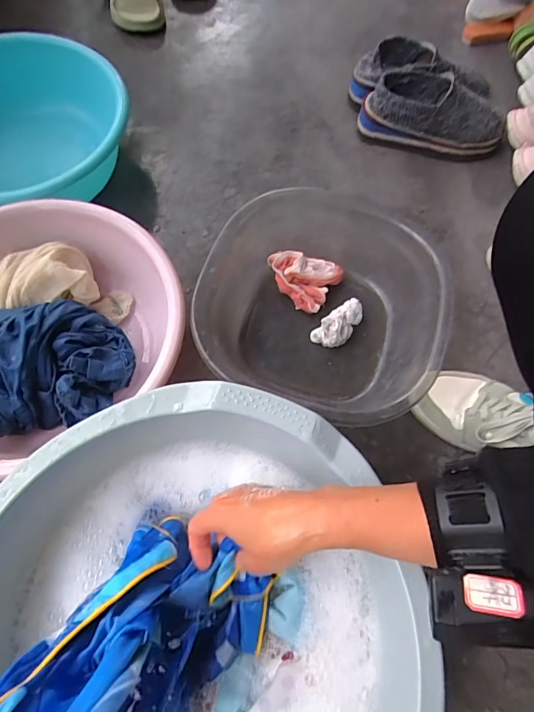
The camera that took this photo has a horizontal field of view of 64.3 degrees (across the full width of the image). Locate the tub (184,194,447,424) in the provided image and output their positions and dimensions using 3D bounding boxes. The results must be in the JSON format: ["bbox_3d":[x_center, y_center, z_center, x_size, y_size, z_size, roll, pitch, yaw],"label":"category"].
[{"bbox_3d":[0.066,-0.065,0.561,0.290,0.119,0.309,1,69,-2],"label":"tub"}]

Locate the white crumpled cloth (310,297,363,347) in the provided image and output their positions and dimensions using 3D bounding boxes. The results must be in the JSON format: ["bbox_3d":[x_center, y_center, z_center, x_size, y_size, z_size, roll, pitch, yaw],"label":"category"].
[{"bbox_3d":[0.100,-0.041,0.581,0.077,0.039,0.039,-39,75,-16],"label":"white crumpled cloth"}]

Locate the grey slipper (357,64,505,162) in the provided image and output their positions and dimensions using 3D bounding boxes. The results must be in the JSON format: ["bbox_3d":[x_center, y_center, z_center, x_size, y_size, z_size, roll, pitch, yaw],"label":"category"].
[{"bbox_3d":[0.281,-0.410,0.722,0.238,0.088,0.100,12,69,2],"label":"grey slipper"}]

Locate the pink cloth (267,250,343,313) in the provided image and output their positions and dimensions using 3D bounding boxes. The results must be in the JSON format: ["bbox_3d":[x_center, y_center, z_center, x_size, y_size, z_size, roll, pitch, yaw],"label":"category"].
[{"bbox_3d":[0.048,-0.113,0.607,0.099,0.042,0.078,34,71,10],"label":"pink cloth"}]

